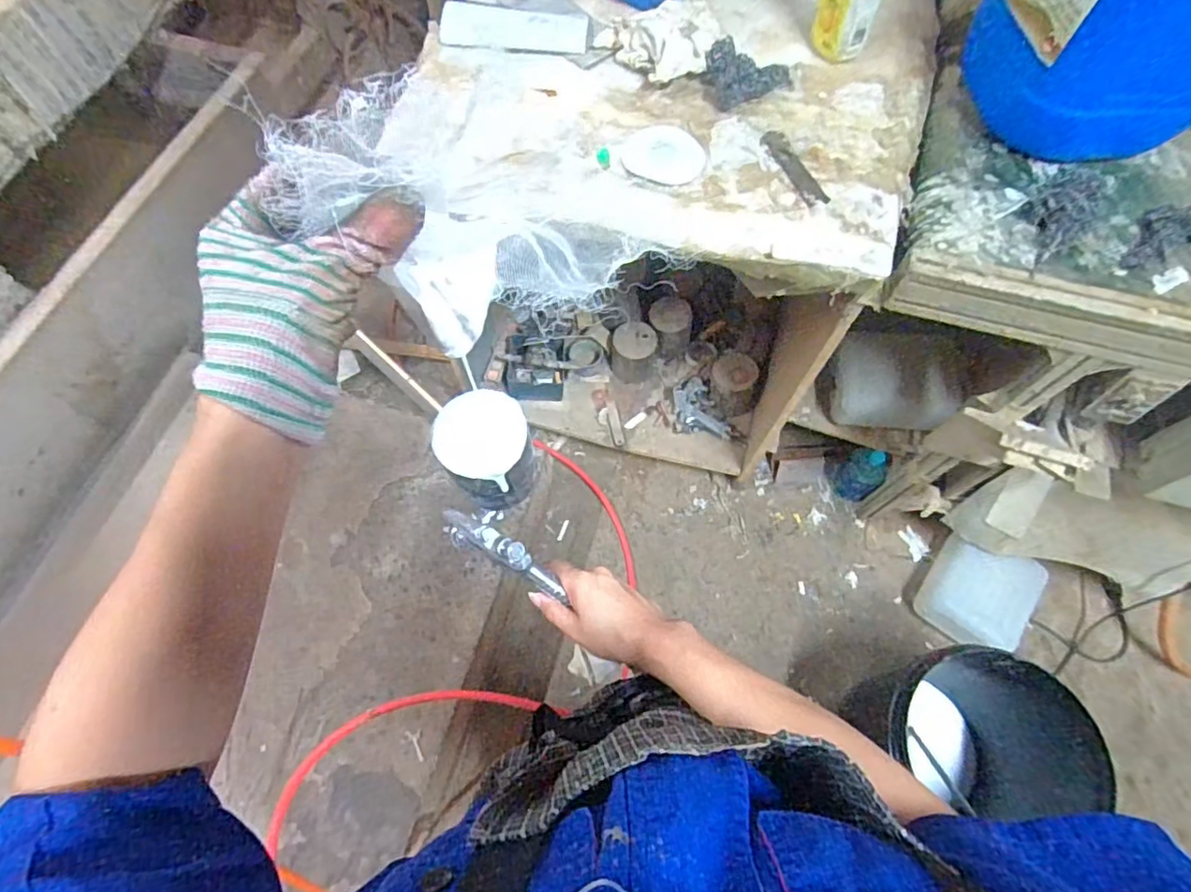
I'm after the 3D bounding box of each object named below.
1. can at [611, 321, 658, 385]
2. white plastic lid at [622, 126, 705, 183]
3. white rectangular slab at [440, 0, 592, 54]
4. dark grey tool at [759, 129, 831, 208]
[{"bbox_3d":[0.100,-0.231,1.506,0.113,0.134,0.112,0,66,0],"label":"can"},{"bbox_3d":[0.100,-0.412,0.840,0.113,0.005,0.108,0,66,0],"label":"white plastic lid"},{"bbox_3d":[-0.123,-0.649,0.926,0.230,0.017,0.099,6,66,3],"label":"white rectangular slab"},{"bbox_3d":[0.277,-0.388,0.830,0.037,0.009,0.144,-20,67,-8],"label":"dark grey tool"}]

